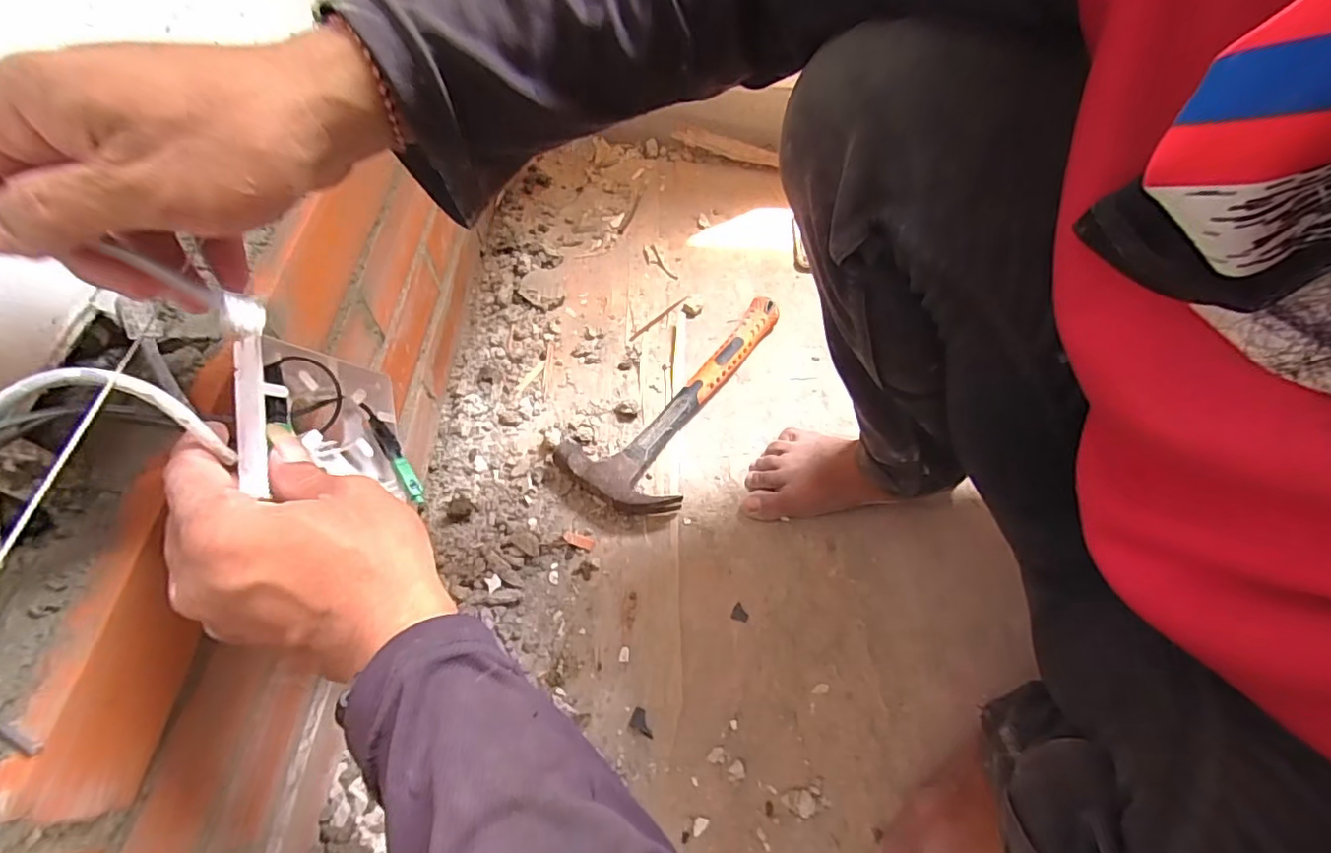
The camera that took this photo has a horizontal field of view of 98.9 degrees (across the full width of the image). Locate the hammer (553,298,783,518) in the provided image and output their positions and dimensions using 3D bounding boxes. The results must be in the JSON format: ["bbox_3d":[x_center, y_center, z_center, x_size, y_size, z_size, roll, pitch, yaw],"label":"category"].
[{"bbox_3d":[0.023,-0.040,0.622,0.133,0.034,0.307,32,64,14],"label":"hammer"}]

